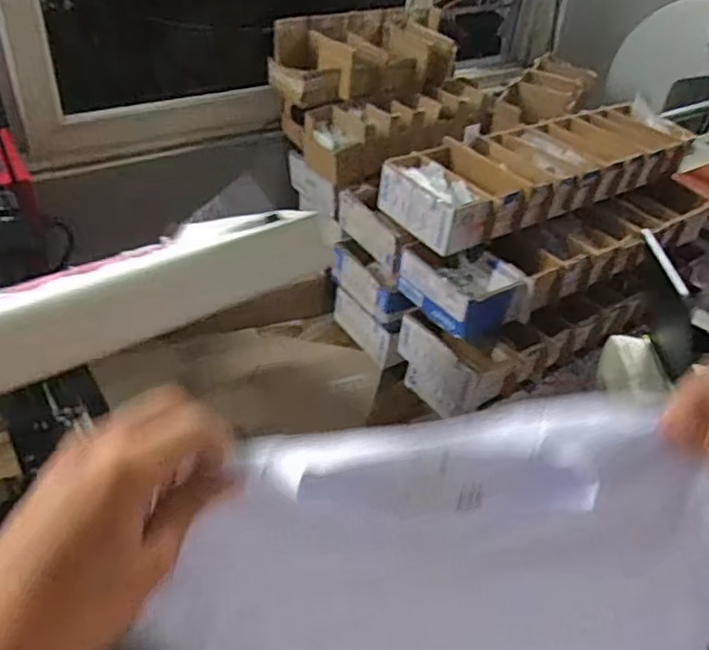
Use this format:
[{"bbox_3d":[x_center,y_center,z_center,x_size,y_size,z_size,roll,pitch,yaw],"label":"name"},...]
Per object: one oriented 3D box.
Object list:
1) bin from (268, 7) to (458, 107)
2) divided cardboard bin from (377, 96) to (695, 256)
[{"bbox_3d":[0.028,-0.466,1.067,0.356,0.097,0.152,-23,47,-31],"label":"bin"},{"bbox_3d":[0.328,-0.269,1.031,0.615,0.078,0.173,-22,47,-31],"label":"divided cardboard bin"}]

